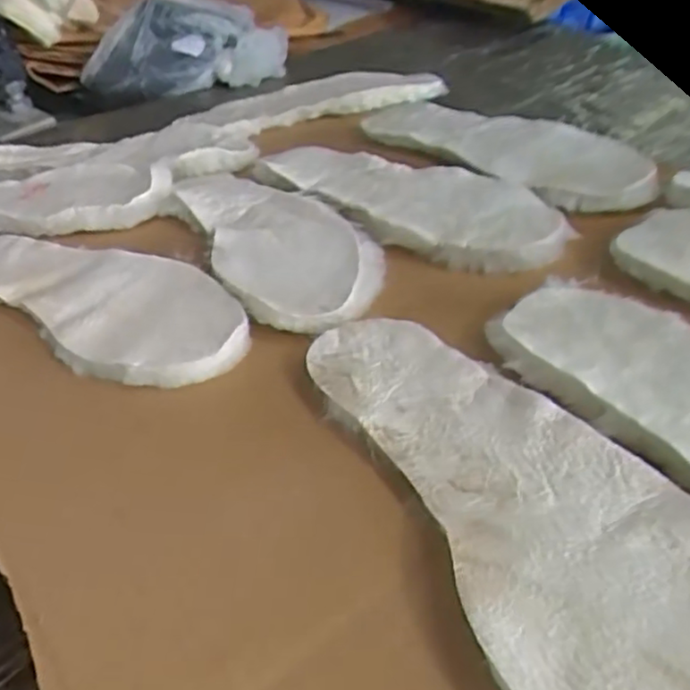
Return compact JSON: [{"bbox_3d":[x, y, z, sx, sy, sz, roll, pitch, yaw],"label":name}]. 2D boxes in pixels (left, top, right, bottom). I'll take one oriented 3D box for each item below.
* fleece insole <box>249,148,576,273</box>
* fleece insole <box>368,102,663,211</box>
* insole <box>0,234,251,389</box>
[{"bbox_3d":[0.036,-0.108,0.507,0.275,0.015,0.099,20,49,35],"label":"fleece insole"},{"bbox_3d":[0.118,-0.164,0.560,0.083,0.016,0.303,-34,40,-18],"label":"fleece insole"},{"bbox_3d":[-0.171,-0.037,0.459,0.270,0.015,0.098,22,48,33],"label":"insole"}]

